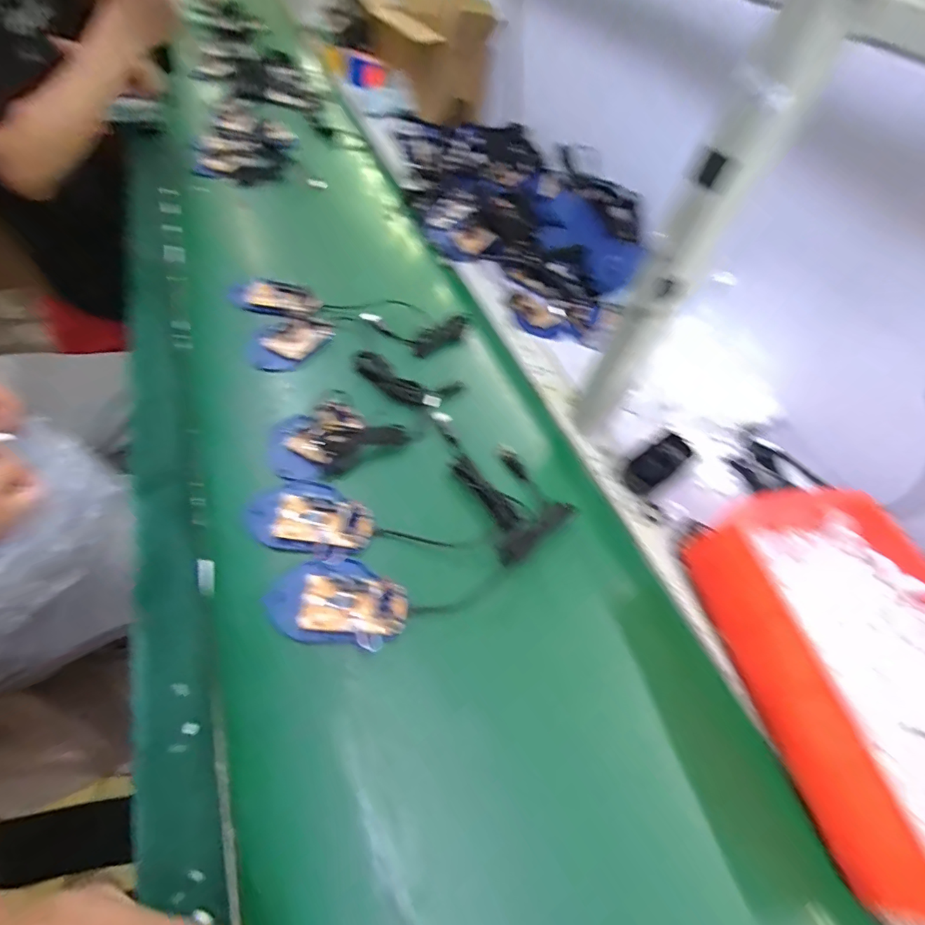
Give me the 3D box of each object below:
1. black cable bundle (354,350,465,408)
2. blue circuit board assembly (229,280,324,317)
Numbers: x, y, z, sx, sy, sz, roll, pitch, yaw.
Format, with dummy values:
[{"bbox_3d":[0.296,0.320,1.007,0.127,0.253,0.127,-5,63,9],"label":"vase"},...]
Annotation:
[{"bbox_3d":[-0.069,-0.098,0.564,0.130,0.020,0.062,18,52,5],"label":"black cable bundle"},{"bbox_3d":[-0.244,-0.217,0.622,0.111,0.019,0.048,12,52,-1],"label":"blue circuit board assembly"}]

